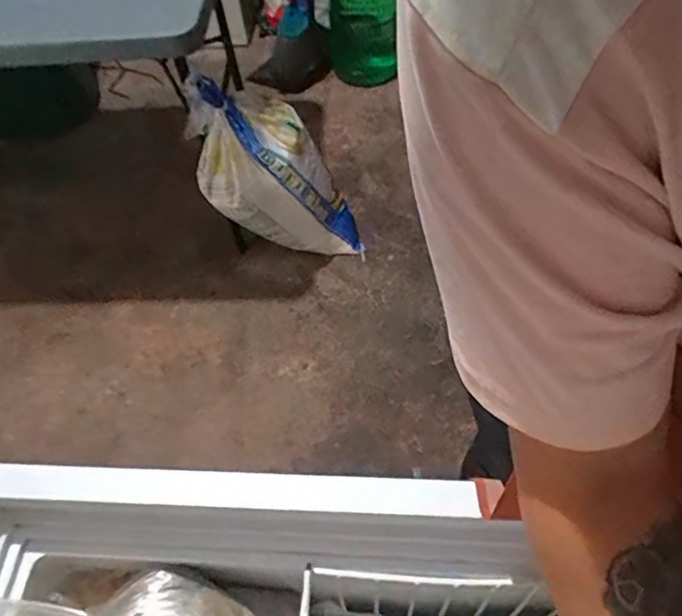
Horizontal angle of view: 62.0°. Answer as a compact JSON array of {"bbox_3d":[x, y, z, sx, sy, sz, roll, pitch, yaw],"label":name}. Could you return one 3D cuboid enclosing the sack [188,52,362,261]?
[{"bbox_3d":[-0.171,-0.360,1.485,0.211,0.668,0.308,-12,53,30],"label":"sack"}]

